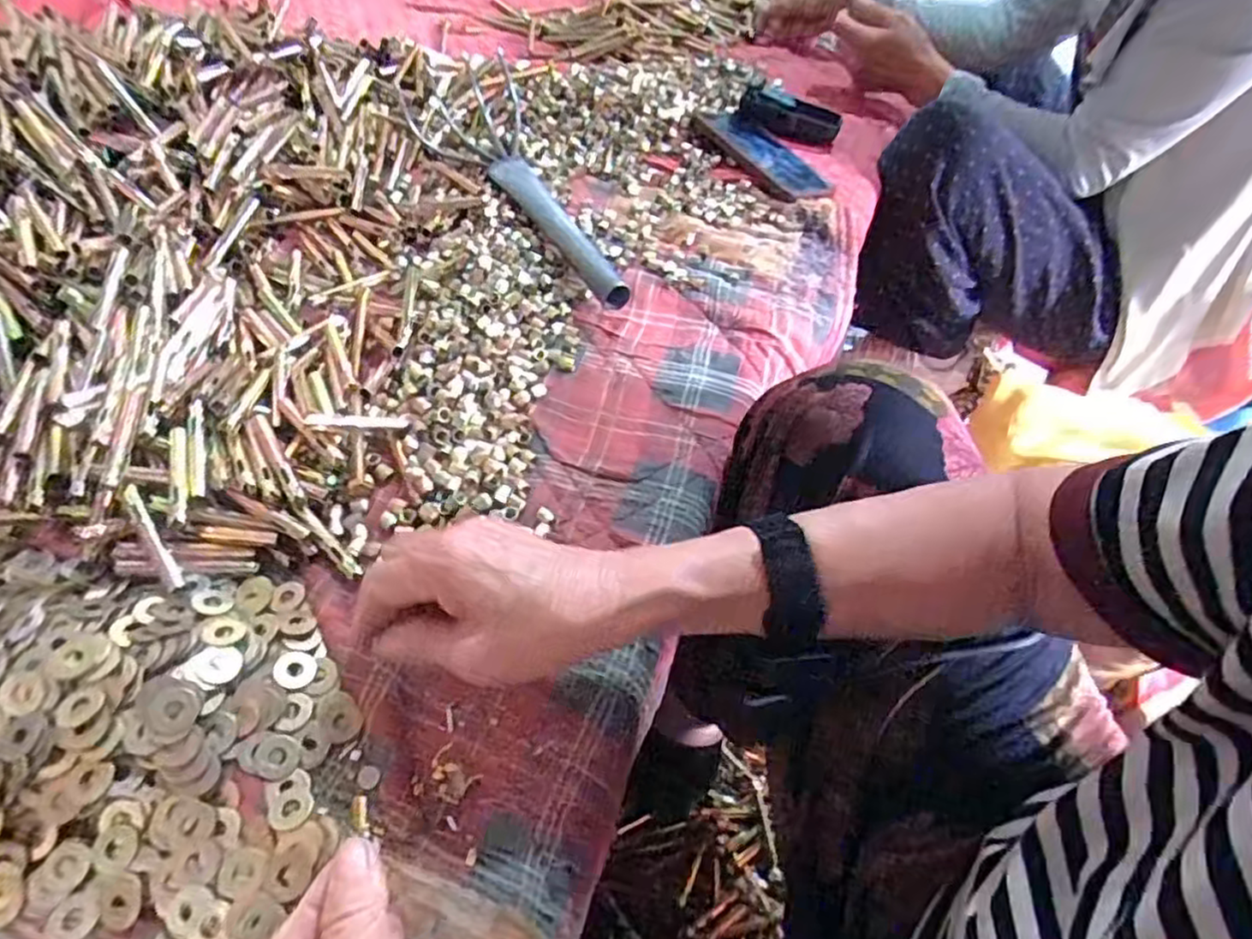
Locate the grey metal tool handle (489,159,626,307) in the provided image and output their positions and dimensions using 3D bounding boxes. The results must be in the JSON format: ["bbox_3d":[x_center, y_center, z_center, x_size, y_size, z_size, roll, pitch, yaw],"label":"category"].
[{"bbox_3d":[-0.059,-0.207,0.582,0.031,0.025,0.219,-24,59,-21],"label":"grey metal tool handle"}]

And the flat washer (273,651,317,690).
[{"bbox_3d":[-0.169,0.102,0.352,0.019,0.004,0.018,3,53,-3],"label":"flat washer"}]

